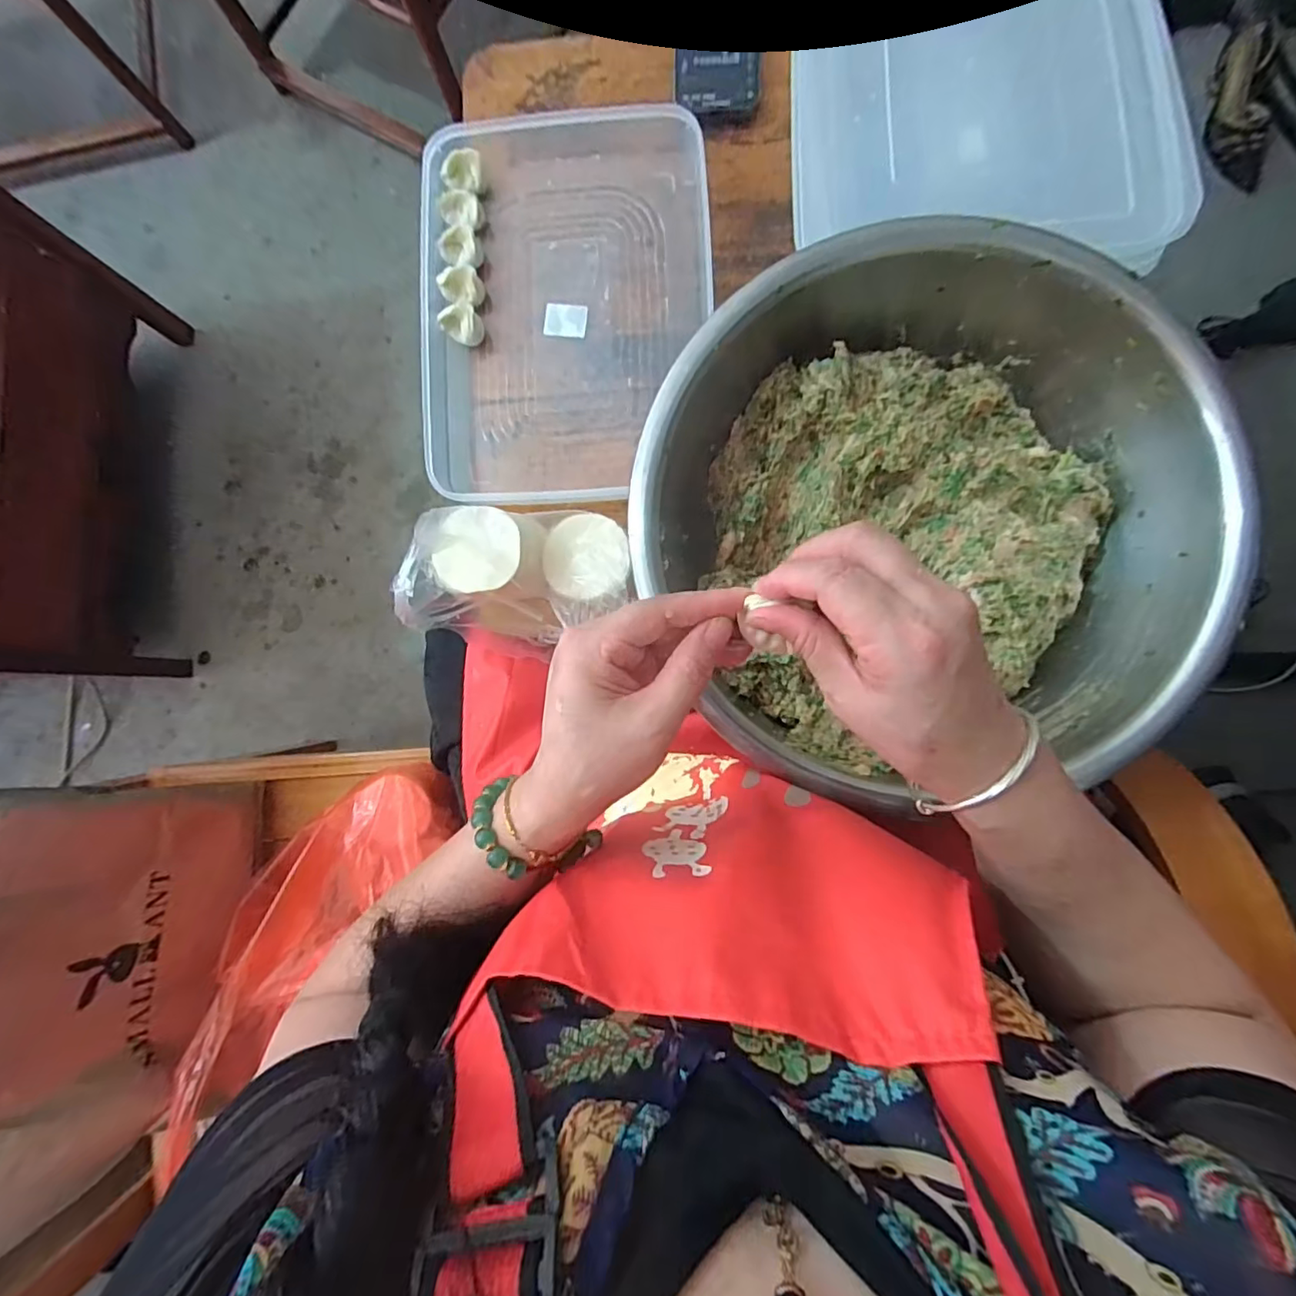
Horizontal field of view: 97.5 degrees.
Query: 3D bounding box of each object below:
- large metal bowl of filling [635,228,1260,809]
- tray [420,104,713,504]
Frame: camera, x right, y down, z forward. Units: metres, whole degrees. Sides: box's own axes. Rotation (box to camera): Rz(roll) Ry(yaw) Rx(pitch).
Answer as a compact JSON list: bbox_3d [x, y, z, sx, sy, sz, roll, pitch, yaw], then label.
[{"bbox_3d":[0.183,-0.096,0.413,0.367,0.099,0.376,-20,85,2],"label":"large metal bowl of filling"},{"bbox_3d":[-0.073,-0.318,0.518,0.254,0.041,0.360,-4,86,3],"label":"tray"}]

